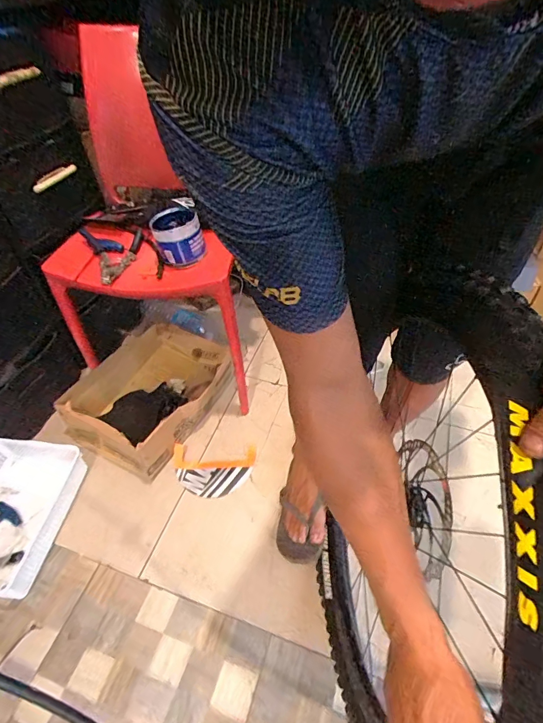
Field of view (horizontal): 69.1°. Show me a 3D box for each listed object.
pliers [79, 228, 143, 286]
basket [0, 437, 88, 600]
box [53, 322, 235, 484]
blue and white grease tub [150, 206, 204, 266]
[{"bbox_3d":[-0.346,-0.245,0.905,0.124,0.018,0.188,-17,60,-29],"label":"pliers"},{"bbox_3d":[-0.613,0.345,0.932,0.252,0.096,0.346,3,47,6],"label":"basket"},{"bbox_3d":[-0.346,0.074,1.144,0.376,0.130,0.466,18,50,19],"label":"box"},{"bbox_3d":[-0.205,-0.273,0.862,0.102,0.078,0.116,-17,47,-11],"label":"blue and white grease tub"}]

